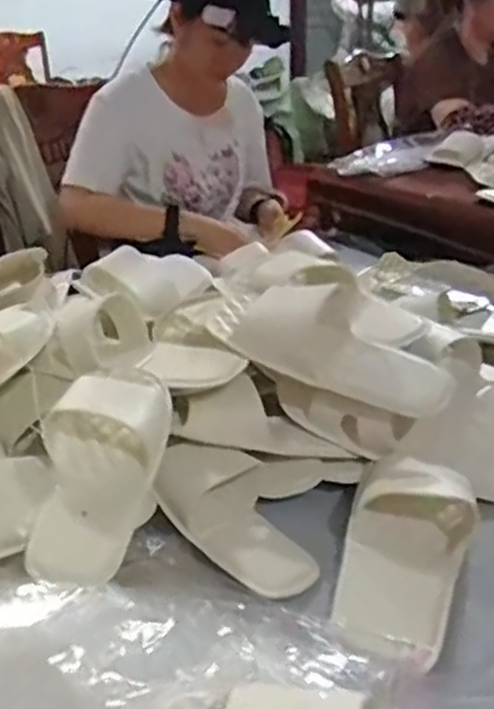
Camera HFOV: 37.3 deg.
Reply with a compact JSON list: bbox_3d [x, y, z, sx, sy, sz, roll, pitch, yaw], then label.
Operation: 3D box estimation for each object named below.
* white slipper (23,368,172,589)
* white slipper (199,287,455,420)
[{"bbox_3d":[-0.131,0.091,0.640,0.097,0.059,0.233,3,50,9],"label":"white slipper"},{"bbox_3d":[0.090,-0.020,0.770,0.265,0.081,0.099,25,33,13],"label":"white slipper"}]

